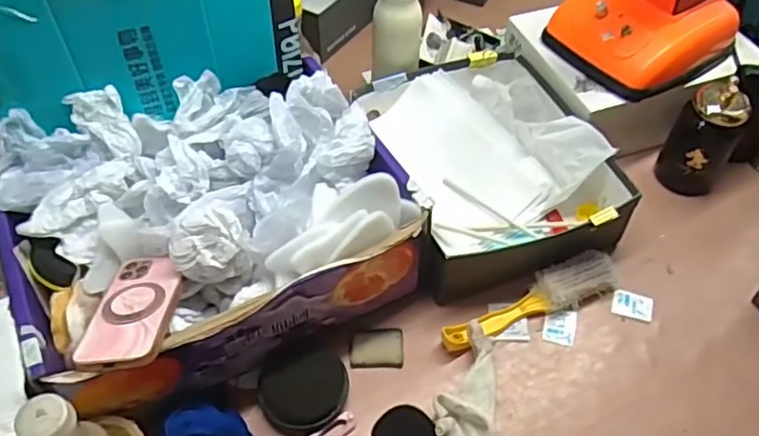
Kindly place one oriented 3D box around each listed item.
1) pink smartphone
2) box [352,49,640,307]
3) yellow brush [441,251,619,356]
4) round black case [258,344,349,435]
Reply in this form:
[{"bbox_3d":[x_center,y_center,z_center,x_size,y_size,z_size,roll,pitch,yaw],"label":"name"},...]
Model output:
[{"bbox_3d":[-0.228,0.083,0.616,0.071,0.014,0.138,-4,35,3],"label":"pink smartphone"},{"bbox_3d":[0.136,-0.077,0.838,0.249,0.094,0.322,-14,52,-12],"label":"box"},{"bbox_3d":[0.174,0.095,0.759,0.229,0.036,0.052,-18,53,-14],"label":"yellow brush"},{"bbox_3d":[-0.080,0.173,0.683,0.091,0.027,0.087,0,51,0],"label":"round black case"}]

